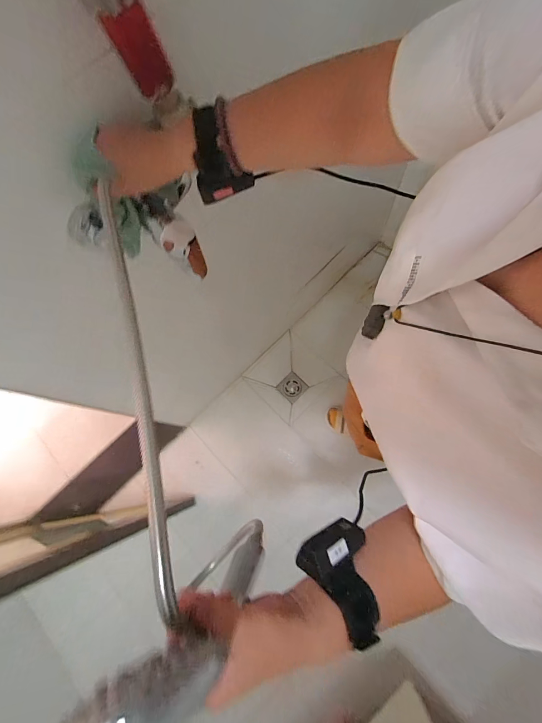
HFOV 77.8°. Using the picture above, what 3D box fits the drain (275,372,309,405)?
[{"bbox_3d":[0.100,0.118,1.552,0.111,0.004,0.109,-45,77,-7],"label":"drain"}]

